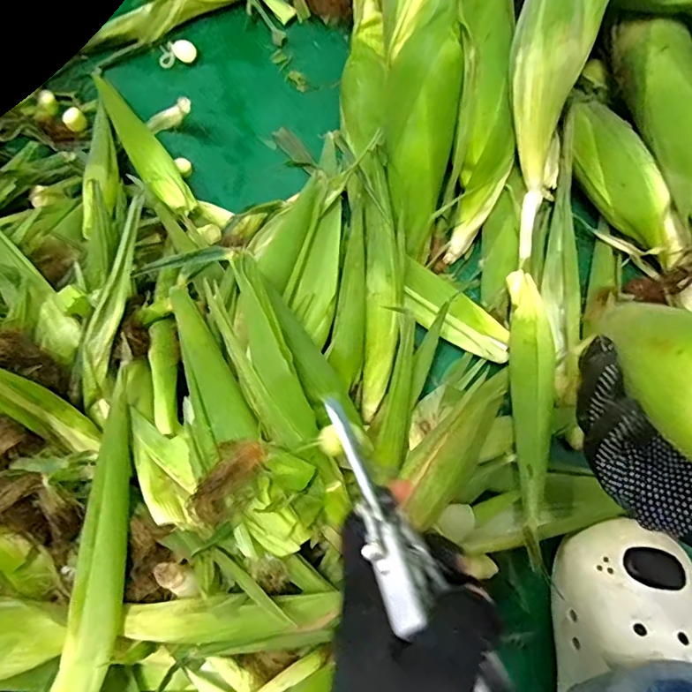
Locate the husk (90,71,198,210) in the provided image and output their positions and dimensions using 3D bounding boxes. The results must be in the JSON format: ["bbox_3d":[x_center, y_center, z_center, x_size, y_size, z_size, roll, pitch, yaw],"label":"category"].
[{"bbox_3d":[-0.226,-0.222,0.549,0.036,0.034,0.218,-35,78,-10],"label":"husk"}]

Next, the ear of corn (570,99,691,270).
[{"bbox_3d":[0.281,-0.164,0.516,0.049,0.047,0.188,-22,76,-7],"label":"ear of corn"}]

